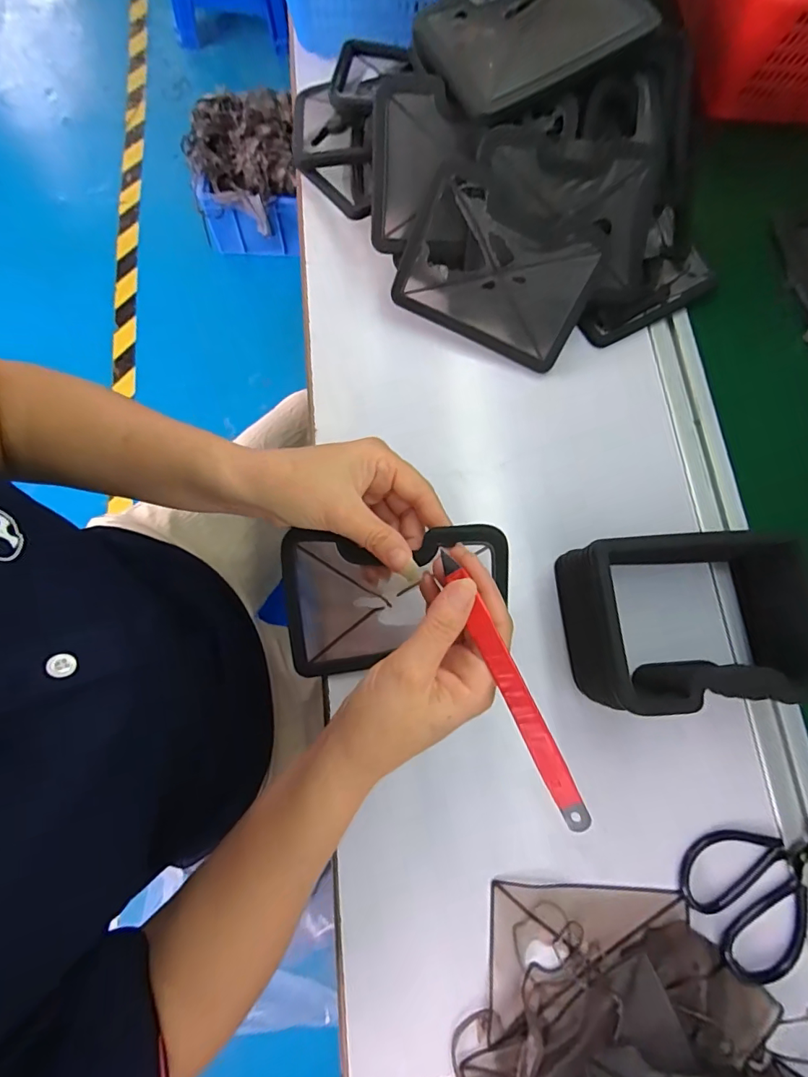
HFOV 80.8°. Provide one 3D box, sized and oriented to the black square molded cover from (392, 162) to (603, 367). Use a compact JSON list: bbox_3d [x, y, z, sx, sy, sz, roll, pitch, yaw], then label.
[{"bbox_3d":[0.072,-0.203,0.374,0.144,0.097,0.025,25,35,-9],"label":"black square molded cover"}]

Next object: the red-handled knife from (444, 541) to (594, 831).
[{"bbox_3d":[0.052,0.070,0.237,0.013,0.008,0.140,-22,70,-8],"label":"red-handled knife"}]

